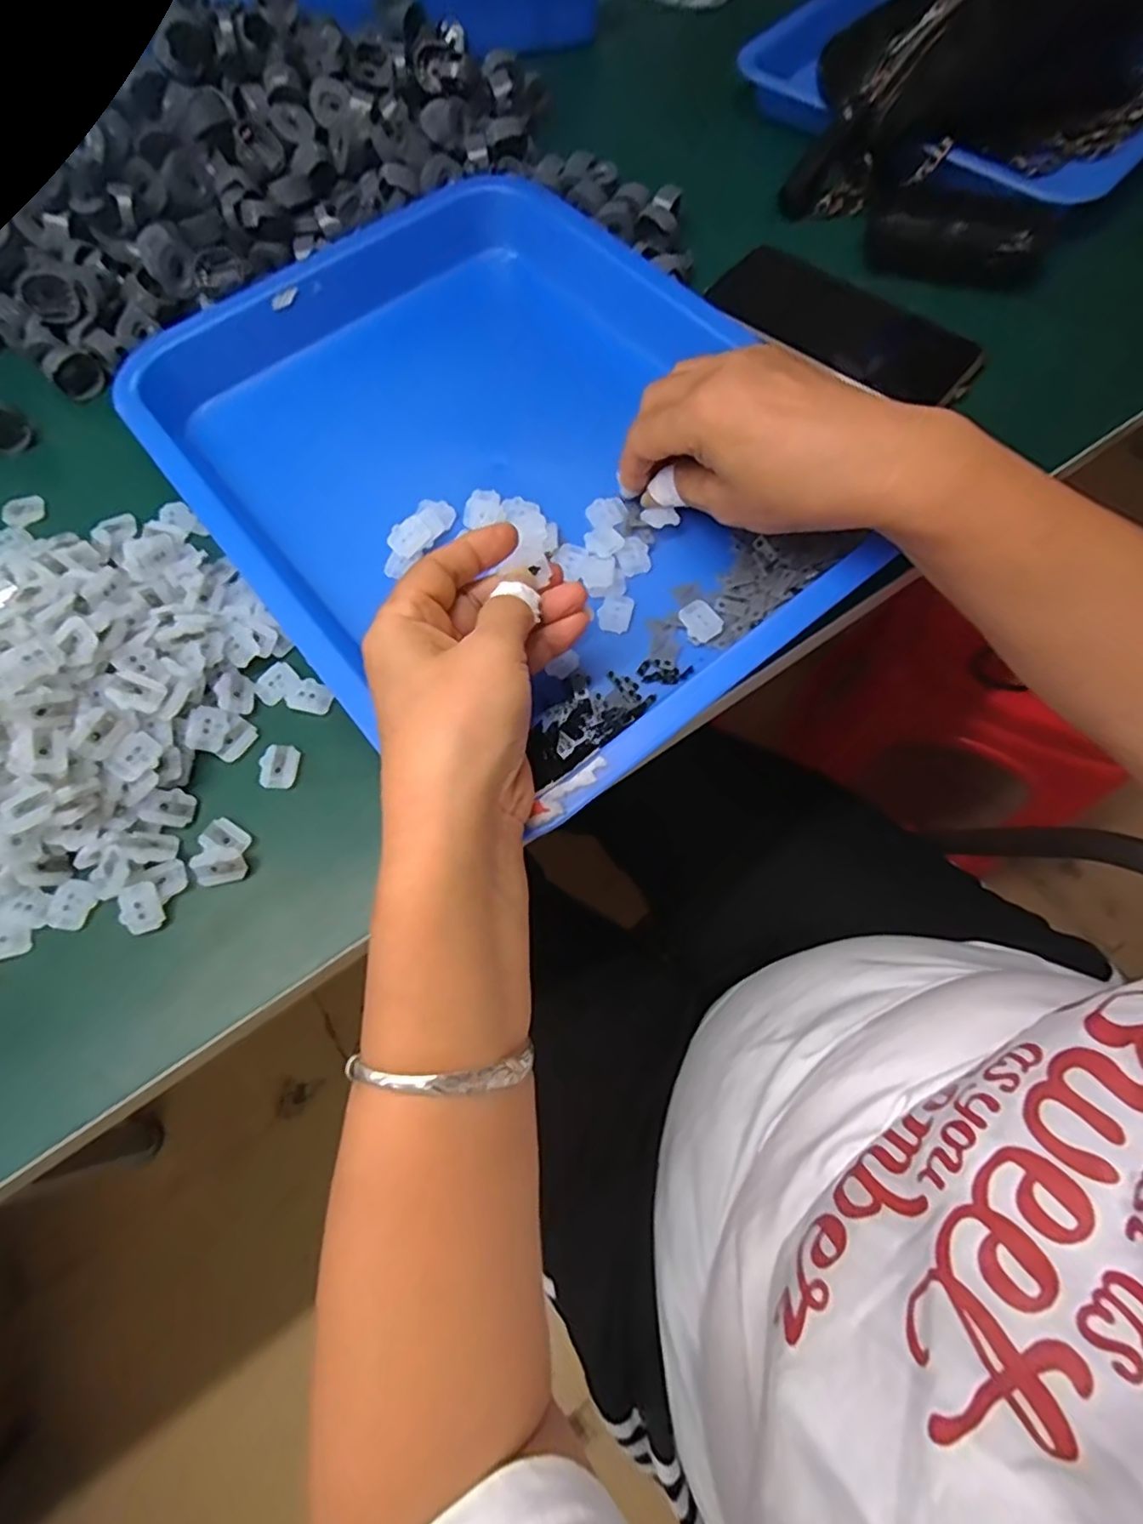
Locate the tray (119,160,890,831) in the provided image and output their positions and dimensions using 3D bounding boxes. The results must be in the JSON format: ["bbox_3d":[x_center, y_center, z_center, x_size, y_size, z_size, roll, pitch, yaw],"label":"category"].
[{"bbox_3d":[-0.042,-0.169,0.364,0.292,0.051,0.377,-39,72,-11],"label":"tray"}]

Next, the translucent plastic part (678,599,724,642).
[{"bbox_3d":[0.065,-0.071,0.326,0.017,0.007,0.021,-28,71,-8],"label":"translucent plastic part"}]

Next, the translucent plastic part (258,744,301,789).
[{"bbox_3d":[-0.141,0.002,0.311,0.018,0.004,0.021,1,69,3],"label":"translucent plastic part"}]

